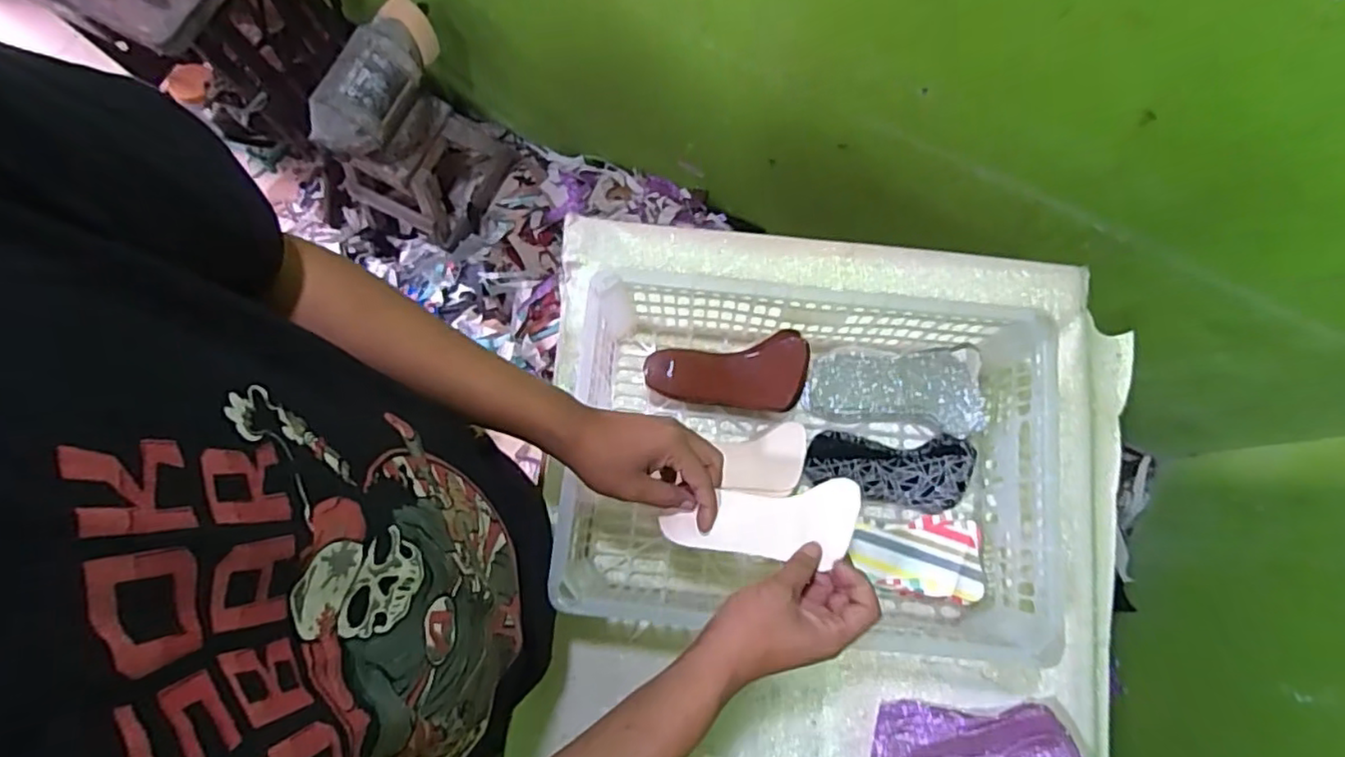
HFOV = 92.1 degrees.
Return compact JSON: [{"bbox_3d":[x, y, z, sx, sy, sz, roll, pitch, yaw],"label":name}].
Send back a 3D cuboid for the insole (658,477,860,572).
[{"bbox_3d":[0.073,0.125,0.550,0.165,0.007,0.062,-8,72,14],"label":"insole"}]

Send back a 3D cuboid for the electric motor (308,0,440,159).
[{"bbox_3d":[-0.518,-0.517,1.125,0.126,0.105,0.286,24,79,5],"label":"electric motor"}]

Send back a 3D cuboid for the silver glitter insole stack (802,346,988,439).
[{"bbox_3d":[0.239,0.011,0.698,0.184,0.046,0.085,5,78,1],"label":"silver glitter insole stack"}]

